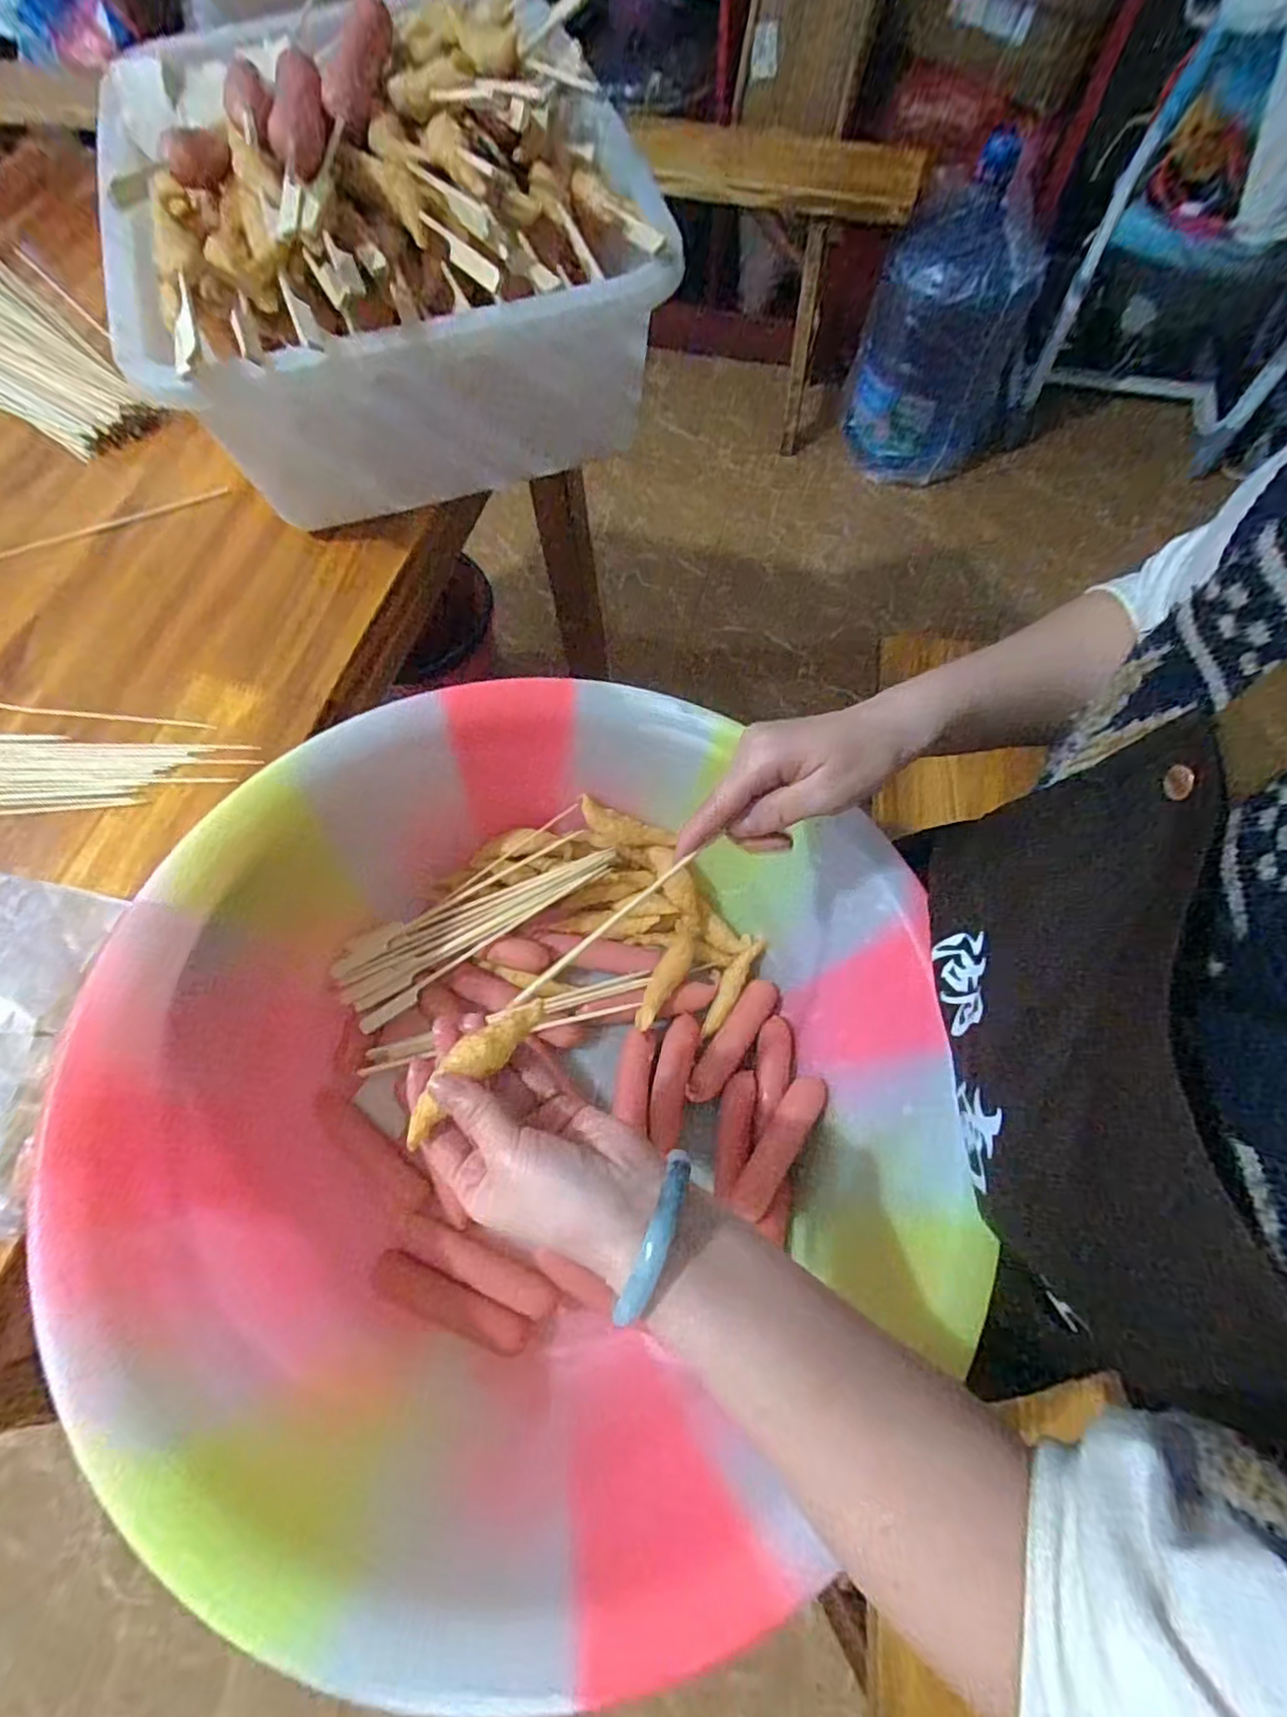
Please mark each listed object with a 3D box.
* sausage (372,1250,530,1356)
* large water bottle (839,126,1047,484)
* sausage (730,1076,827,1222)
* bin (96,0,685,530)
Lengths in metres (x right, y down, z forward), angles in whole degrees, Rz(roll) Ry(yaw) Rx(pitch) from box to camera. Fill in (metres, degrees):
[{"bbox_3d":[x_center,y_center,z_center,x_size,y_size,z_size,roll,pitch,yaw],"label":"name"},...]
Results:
[{"bbox_3d":[-0.111,0.258,0.385,0.094,0.023,0.020,23,71,11],"label":"sausage"},{"bbox_3d":[0.550,-0.946,1.231,0.292,0.433,0.257,29,72,13],"label":"large water bottle"},{"bbox_3d":[0.091,0.187,0.439,0.024,0.017,0.095,33,73,14],"label":"sausage"},{"bbox_3d":[-0.158,-0.376,0.432,0.287,0.167,0.296,-17,69,-6],"label":"bin"}]

